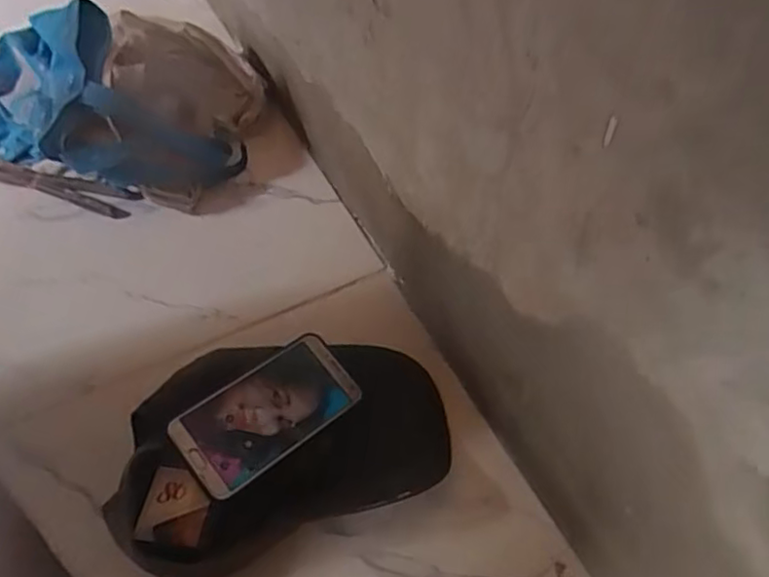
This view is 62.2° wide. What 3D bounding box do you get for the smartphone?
[{"bbox_3d":[-0.093,0.099,0.521,0.146,0.006,0.075,-33,74,-32],"label":"smartphone"}]

